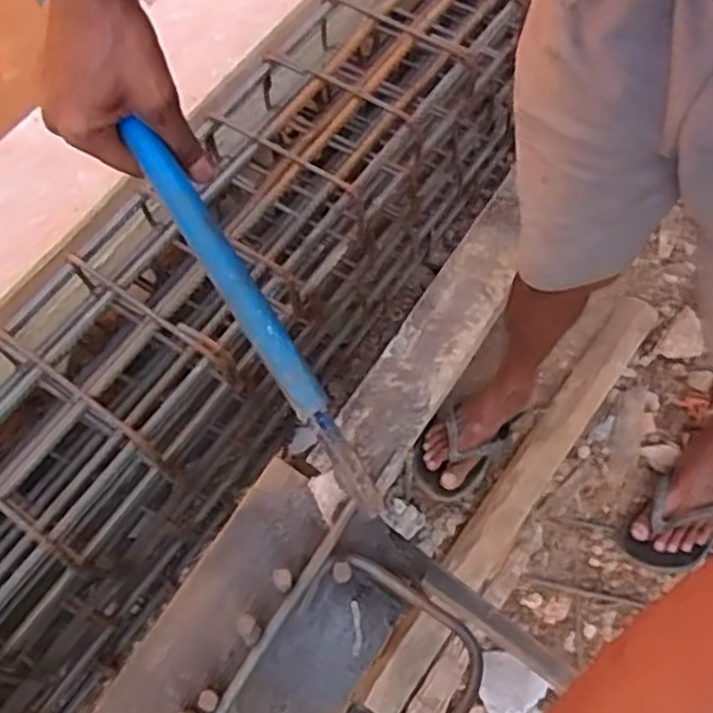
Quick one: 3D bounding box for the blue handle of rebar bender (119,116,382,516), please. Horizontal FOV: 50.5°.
[{"bbox_3d":[-0.065,-0.029,0.458,0.021,0.015,0.276,-31,79,-12],"label":"blue handle of rebar bender"}]

